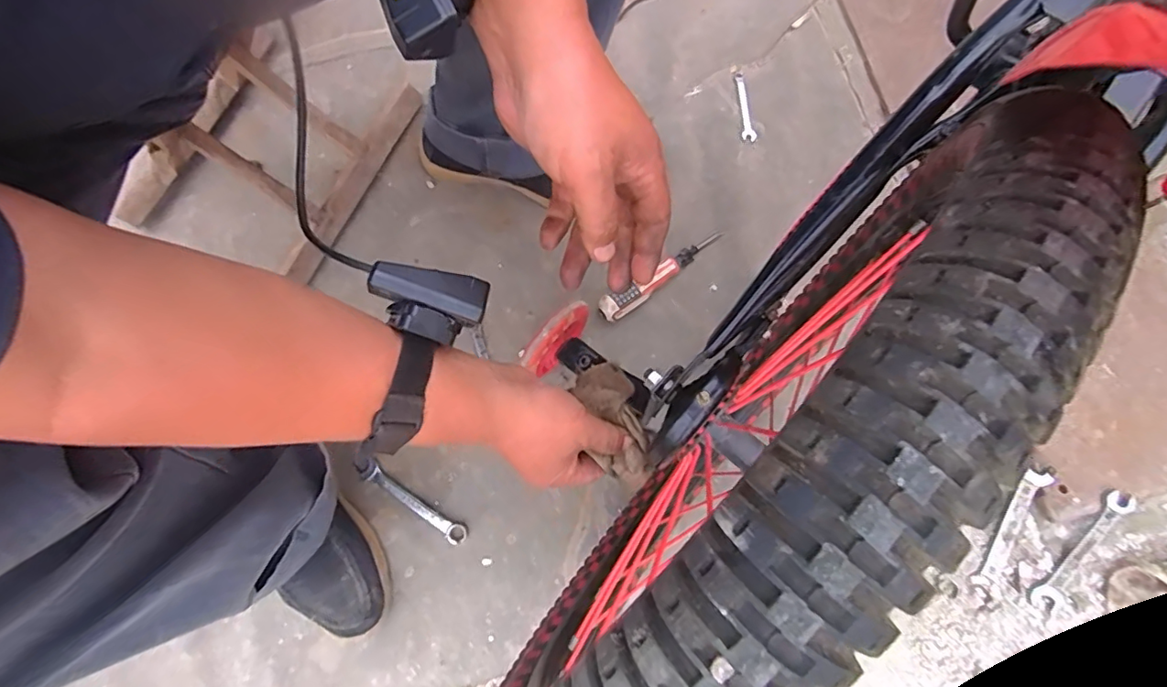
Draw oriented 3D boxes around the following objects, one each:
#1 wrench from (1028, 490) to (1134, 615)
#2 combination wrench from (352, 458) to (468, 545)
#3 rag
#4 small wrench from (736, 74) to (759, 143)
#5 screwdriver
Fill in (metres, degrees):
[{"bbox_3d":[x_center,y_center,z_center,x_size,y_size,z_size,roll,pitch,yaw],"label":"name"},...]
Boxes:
[{"bbox_3d":[0.544,0.227,0.584,0.033,0.009,0.152,37,92,3],"label":"wrench"},{"bbox_3d":[-0.198,0.178,0.610,0.153,0.009,0.023,33,80,8],"label":"combination wrench"},{"bbox_3d":[0.023,0.062,0.428,0.045,0.030,0.106,-18,53,-3],"label":"rag"},{"bbox_3d":[0.215,-0.319,0.720,0.019,0.004,0.107,-6,78,0],"label":"small wrench"},{"bbox_3d":[0.094,-0.086,0.654,0.175,0.037,0.028,-36,80,-6],"label":"screwdriver"}]

